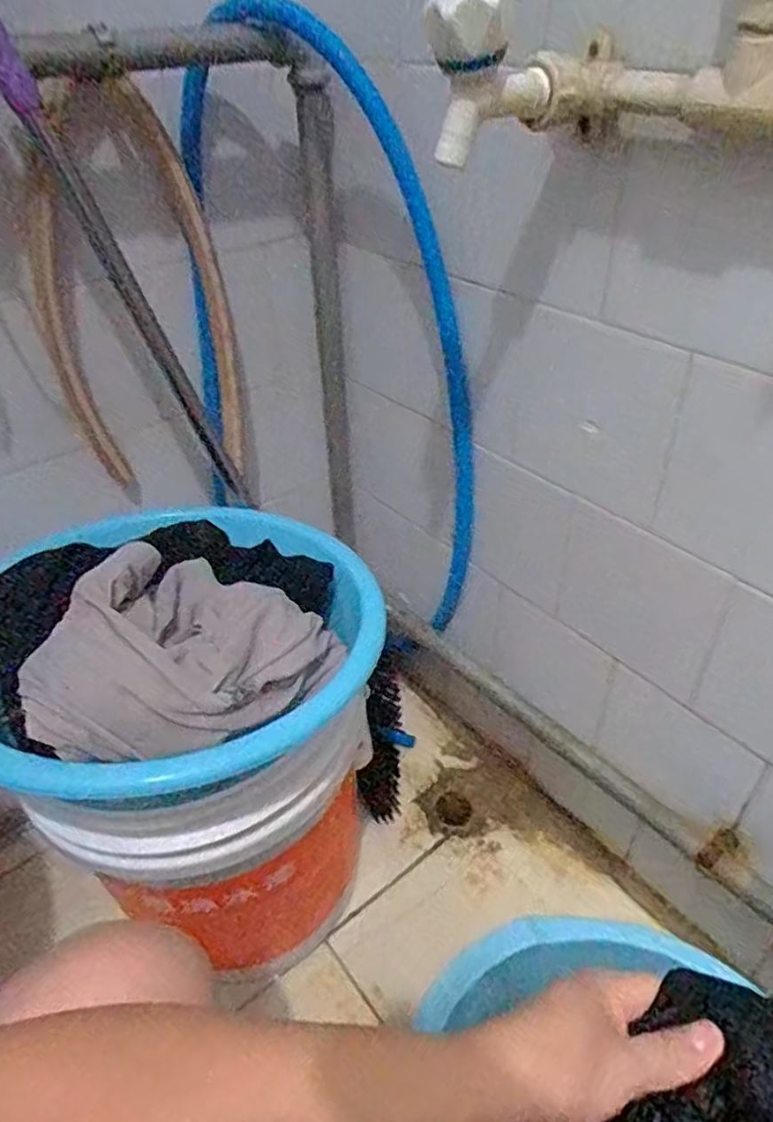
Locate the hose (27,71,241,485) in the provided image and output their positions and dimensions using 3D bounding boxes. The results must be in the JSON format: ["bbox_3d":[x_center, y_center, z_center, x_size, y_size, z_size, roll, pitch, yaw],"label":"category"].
[{"bbox_3d":[-0.229,-0.227,0.632,0.171,0.342,0.059,-18,41,-17],"label":"hose"}]

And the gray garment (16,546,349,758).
[{"bbox_3d":[-0.146,0.057,0.469,0.158,0.087,0.195,27,48,32],"label":"gray garment"}]

